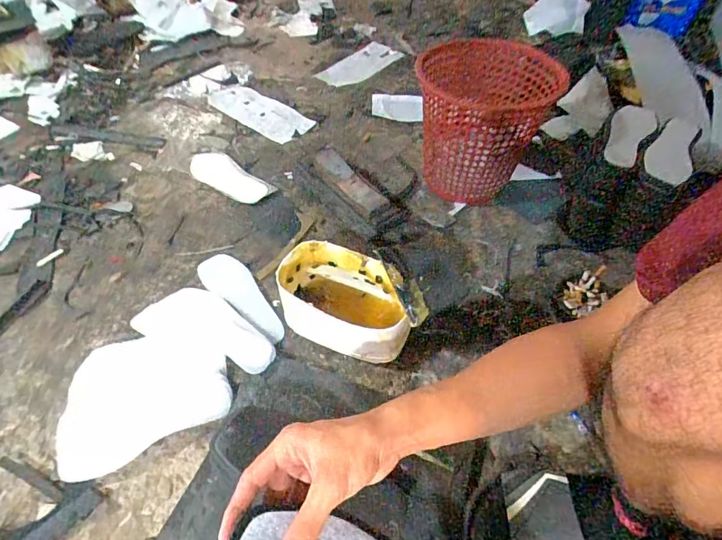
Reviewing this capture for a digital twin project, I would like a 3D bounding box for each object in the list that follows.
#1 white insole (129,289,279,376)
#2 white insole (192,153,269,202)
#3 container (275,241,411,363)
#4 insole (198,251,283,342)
[{"bbox_3d":[-0.233,0.086,0.657,0.217,0.018,0.101,17,52,9],"label":"white insole"},{"bbox_3d":[-0.286,-0.199,0.894,0.202,0.009,0.084,38,58,23],"label":"white insole"},{"bbox_3d":[-0.026,0.051,0.637,0.199,0.120,0.118,24,54,14],"label":"container"},{"bbox_3d":[-0.203,0.046,0.708,0.073,0.014,0.210,-24,58,-33],"label":"insole"}]

